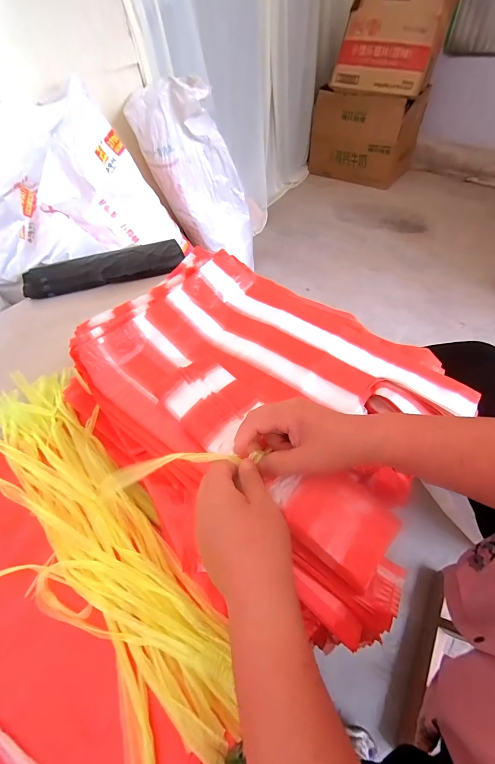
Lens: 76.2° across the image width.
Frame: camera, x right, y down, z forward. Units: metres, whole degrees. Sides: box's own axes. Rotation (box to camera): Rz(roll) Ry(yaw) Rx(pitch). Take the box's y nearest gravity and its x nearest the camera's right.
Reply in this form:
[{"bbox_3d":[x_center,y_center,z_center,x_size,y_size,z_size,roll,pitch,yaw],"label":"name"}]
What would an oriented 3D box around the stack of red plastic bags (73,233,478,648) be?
[{"bbox_3d":[0.002,-0.001,0.435,0.500,0.089,0.422,28,60,22],"label":"stack of red plastic bags"}]

